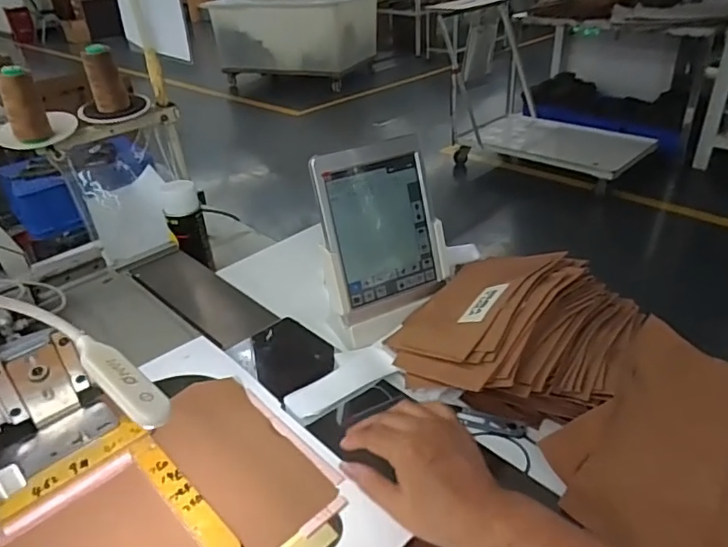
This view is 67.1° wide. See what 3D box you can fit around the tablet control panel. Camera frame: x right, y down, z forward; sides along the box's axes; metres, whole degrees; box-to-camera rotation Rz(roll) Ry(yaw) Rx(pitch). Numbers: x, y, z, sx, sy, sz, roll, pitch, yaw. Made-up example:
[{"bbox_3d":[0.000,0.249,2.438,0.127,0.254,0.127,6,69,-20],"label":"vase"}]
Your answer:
[{"bbox_3d":[0.022,-0.055,0.683,0.146,0.207,0.011,-18,18,-22],"label":"tablet control panel"}]

